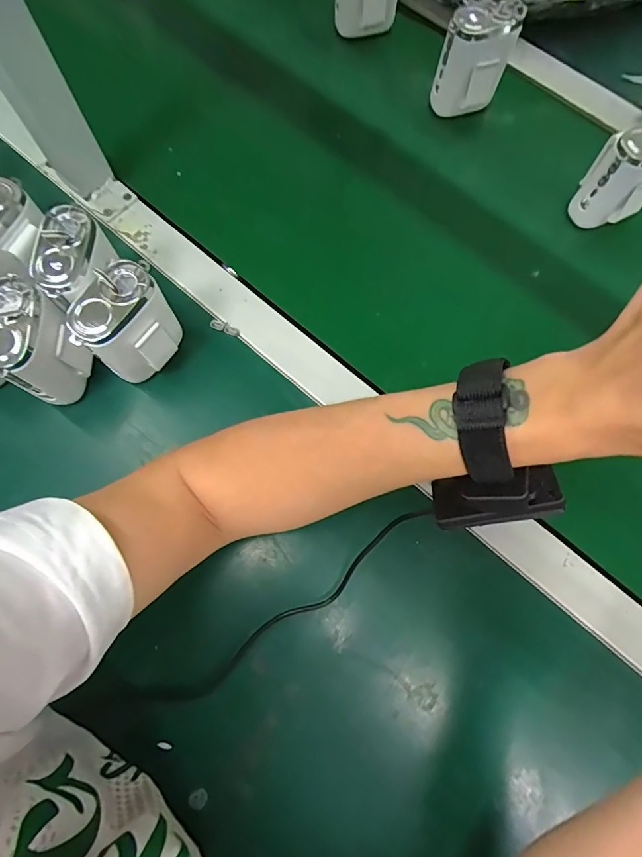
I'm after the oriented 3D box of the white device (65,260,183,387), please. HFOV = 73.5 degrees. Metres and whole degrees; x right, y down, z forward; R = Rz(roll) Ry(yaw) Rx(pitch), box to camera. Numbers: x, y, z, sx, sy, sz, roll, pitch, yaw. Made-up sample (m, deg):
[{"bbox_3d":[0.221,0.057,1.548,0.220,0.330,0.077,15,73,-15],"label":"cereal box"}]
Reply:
[{"bbox_3d":[-0.145,-0.076,0.336,0.044,0.092,0.067,38,77,8],"label":"white device"}]

